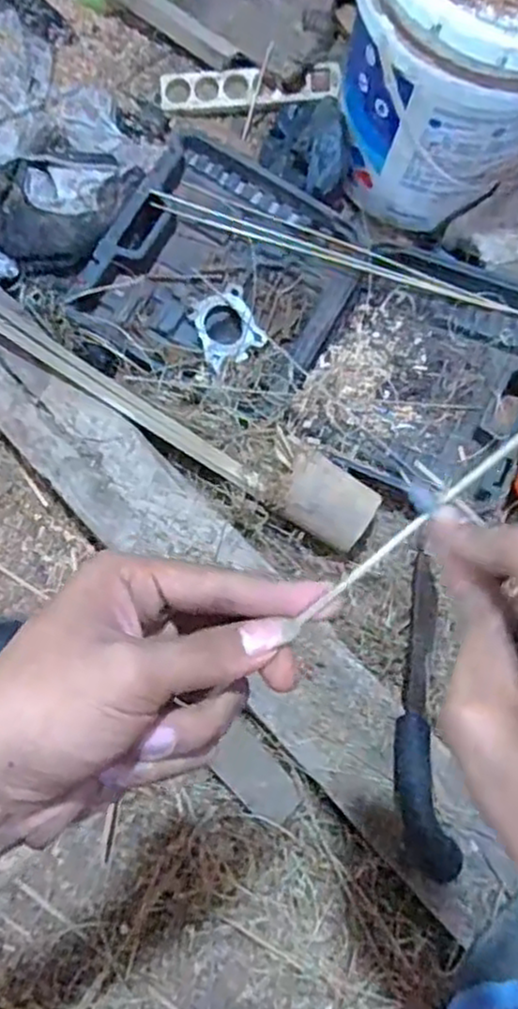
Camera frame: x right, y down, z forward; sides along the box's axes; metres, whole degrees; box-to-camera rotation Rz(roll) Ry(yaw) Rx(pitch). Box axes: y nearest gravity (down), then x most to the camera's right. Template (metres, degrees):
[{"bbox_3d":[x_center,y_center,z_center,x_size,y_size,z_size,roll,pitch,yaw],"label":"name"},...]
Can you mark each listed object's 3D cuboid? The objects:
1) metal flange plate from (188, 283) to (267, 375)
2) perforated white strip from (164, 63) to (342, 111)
[{"bbox_3d":[-0.039,-0.222,0.893,0.081,0.014,0.101,-23,83,-15],"label":"metal flange plate"},{"bbox_3d":[-0.014,-0.628,1.073,0.266,0.014,0.058,-2,88,4],"label":"perforated white strip"}]

